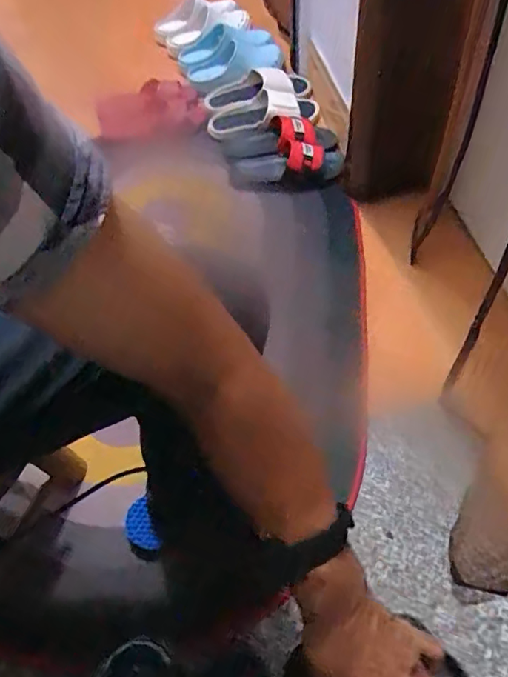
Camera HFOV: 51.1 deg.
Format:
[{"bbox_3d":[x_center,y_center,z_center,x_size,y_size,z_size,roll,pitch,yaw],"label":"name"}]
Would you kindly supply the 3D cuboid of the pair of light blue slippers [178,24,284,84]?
[{"bbox_3d":[-0.059,-0.682,1.249,0.229,0.071,0.163,-8,54,0],"label":"pair of light blue slippers"}]

